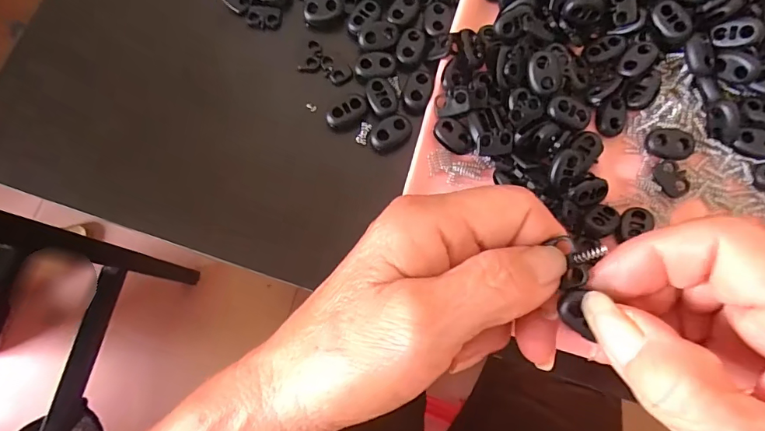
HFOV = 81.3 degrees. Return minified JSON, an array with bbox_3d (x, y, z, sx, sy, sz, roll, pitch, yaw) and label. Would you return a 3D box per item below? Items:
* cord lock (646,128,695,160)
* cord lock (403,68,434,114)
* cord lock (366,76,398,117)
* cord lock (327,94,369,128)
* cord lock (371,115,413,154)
[{"bbox_3d":[0.142,-0.035,0.220,0.022,0.005,0.015,13,107,10],"label":"cord lock"},{"bbox_3d":[0.019,-0.064,0.230,0.013,0.006,0.022,17,78,4],"label":"cord lock"},{"bbox_3d":[0.000,-0.061,0.226,0.014,0.004,0.021,-21,78,-5],"label":"cord lock"},{"bbox_3d":[-0.018,-0.053,0.226,0.022,0.007,0.010,-28,78,-6],"label":"cord lock"},{"bbox_3d":[0.005,-0.041,0.223,0.022,0.004,0.014,-38,80,-8],"label":"cord lock"}]

